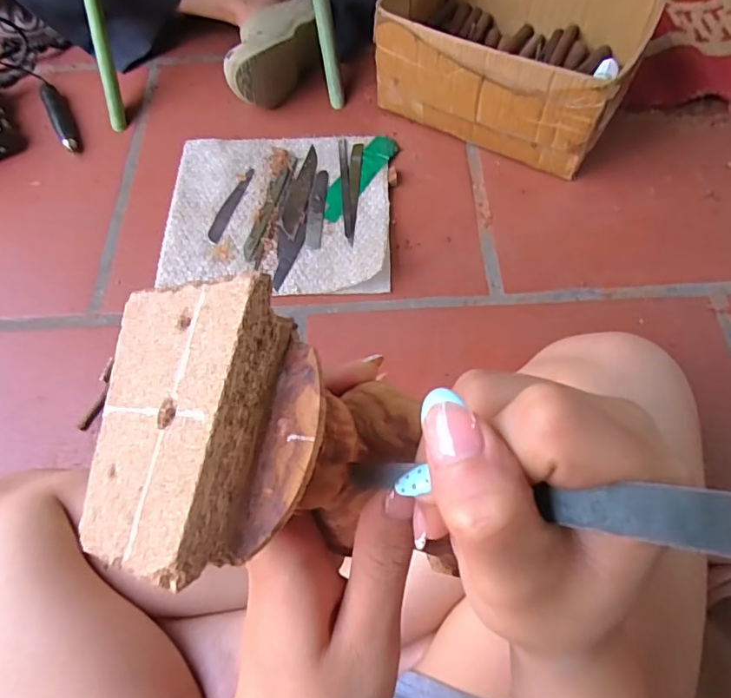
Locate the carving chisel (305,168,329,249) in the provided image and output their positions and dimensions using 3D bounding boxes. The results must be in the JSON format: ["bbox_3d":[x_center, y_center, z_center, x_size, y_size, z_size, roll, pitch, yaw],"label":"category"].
[{"bbox_3d":[-0.068,-0.198,0.714,0.023,0.004,0.140,1,63,4],"label":"carving chisel"}]

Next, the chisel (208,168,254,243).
[{"bbox_3d":[-0.192,-0.206,0.727,0.022,0.004,0.137,13,65,9],"label":"chisel"}]

